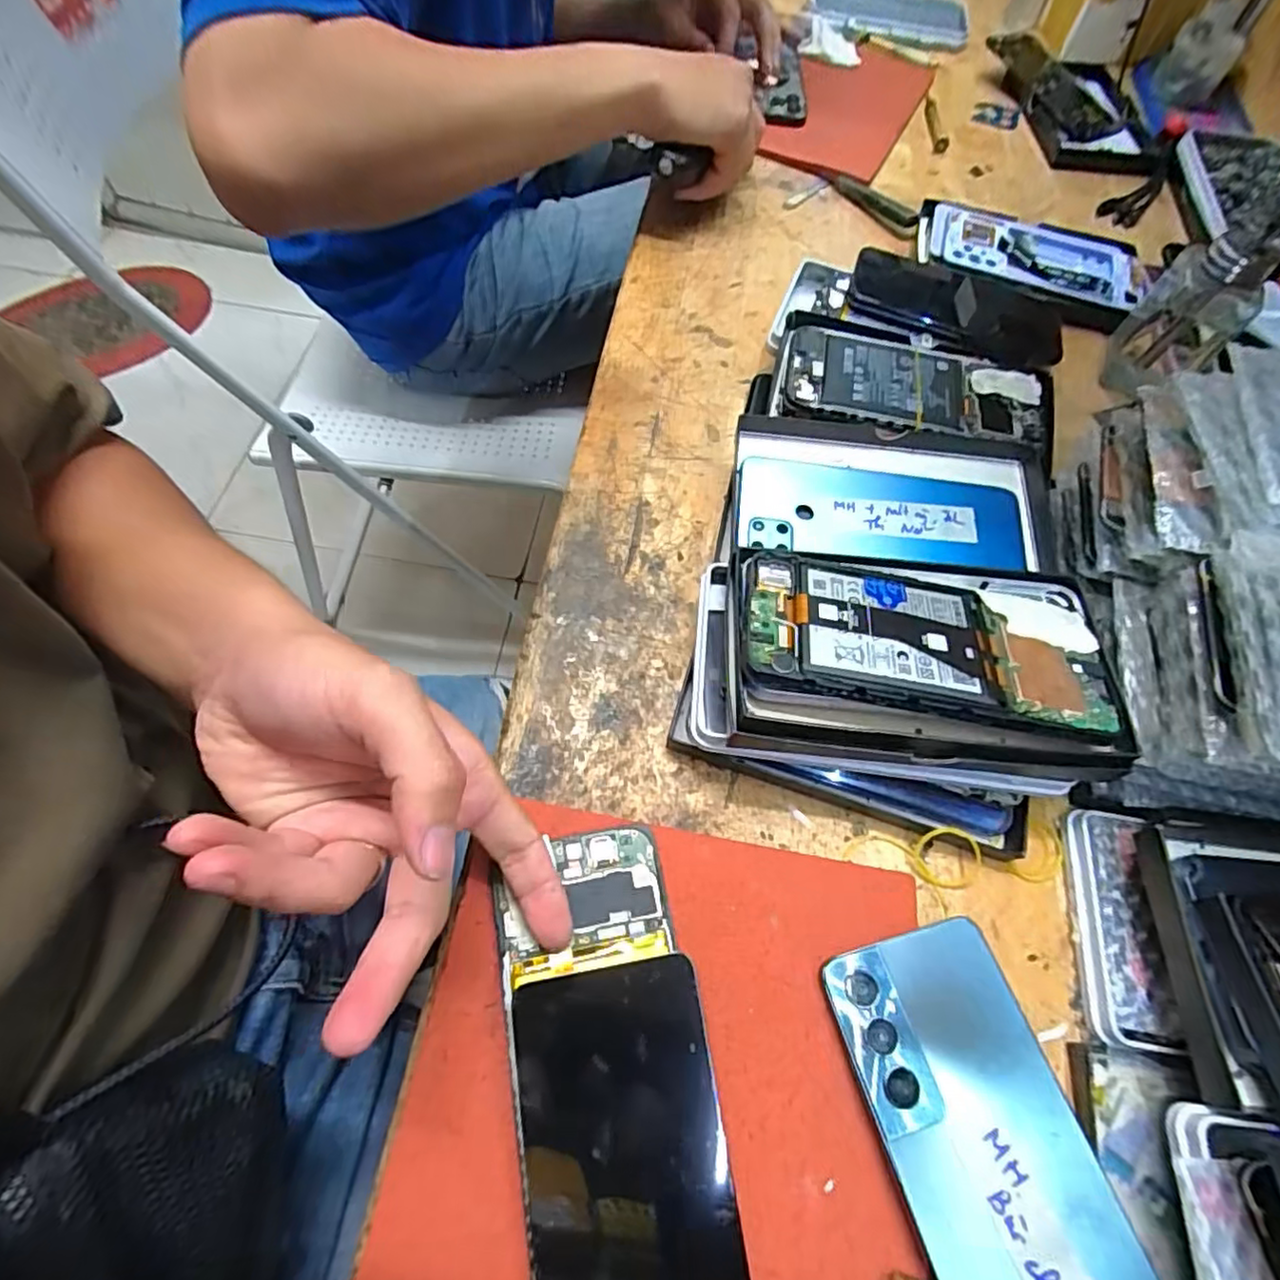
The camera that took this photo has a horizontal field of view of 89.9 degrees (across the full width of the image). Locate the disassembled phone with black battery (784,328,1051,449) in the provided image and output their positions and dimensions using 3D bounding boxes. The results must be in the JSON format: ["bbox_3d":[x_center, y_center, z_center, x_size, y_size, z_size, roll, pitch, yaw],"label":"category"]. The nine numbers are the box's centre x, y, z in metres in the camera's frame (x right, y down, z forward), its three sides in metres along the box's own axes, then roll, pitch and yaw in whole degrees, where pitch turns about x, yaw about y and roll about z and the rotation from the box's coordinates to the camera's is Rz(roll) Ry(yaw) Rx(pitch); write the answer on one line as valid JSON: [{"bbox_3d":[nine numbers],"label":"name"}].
[{"bbox_3d":[0.179,-0.162,0.411,0.165,0.006,0.074,9,67,0],"label":"disassembled phone with black battery"}]

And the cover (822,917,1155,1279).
[{"bbox_3d":[0.133,0.198,0.238,0.073,0.005,0.162,-15,61,-7],"label":"cover"}]

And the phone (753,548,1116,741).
[{"bbox_3d":[0.128,-0.001,0.290,0.159,0.008,0.083,9,54,-1],"label":"phone"}]

